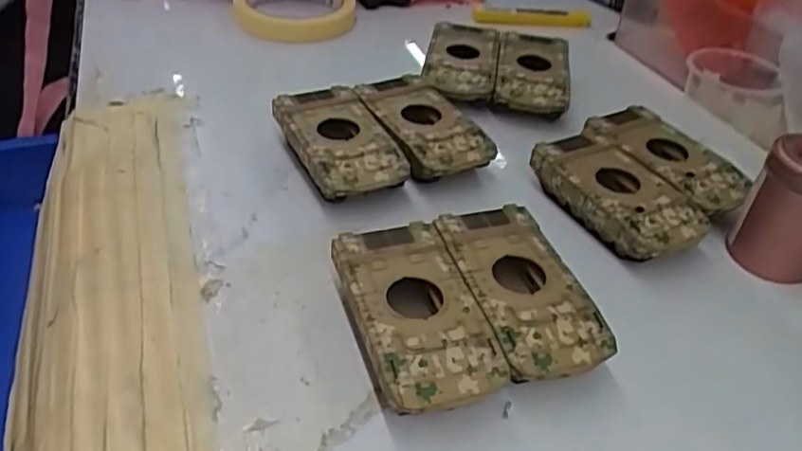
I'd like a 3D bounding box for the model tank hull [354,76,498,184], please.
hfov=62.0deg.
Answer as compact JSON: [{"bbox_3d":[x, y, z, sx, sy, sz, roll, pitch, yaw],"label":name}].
[{"bbox_3d":[0.013,-0.058,0.406,0.049,0.027,0.088,-18,45,-26],"label":"model tank hull"}]

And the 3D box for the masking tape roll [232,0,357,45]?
[{"bbox_3d":[-0.087,-0.179,0.547,0.096,0.026,0.098,4,39,-3],"label":"masking tape roll"}]

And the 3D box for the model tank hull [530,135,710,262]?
[{"bbox_3d":[0.120,-0.014,0.367,0.050,0.024,0.092,-17,44,-26],"label":"model tank hull"}]

